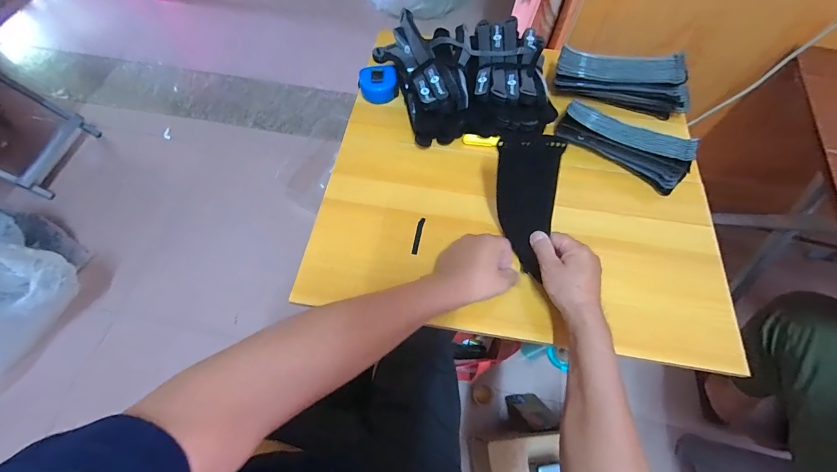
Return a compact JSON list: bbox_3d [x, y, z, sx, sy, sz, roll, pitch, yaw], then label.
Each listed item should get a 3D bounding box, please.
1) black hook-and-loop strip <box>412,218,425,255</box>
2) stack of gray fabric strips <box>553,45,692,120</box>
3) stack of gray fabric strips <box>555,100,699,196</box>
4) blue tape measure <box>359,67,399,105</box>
[{"bbox_3d":[0.000,-0.001,0.525,0.008,0.004,0.060,11,64,5],"label":"black hook-and-loop strip"},{"bbox_3d":[0.362,-0.279,0.624,0.232,0.078,0.076,14,65,7],"label":"stack of gray fabric strips"},{"bbox_3d":[0.334,-0.155,0.577,0.210,0.048,0.083,28,67,13],"label":"stack of gray fabric strips"},{"bbox_3d":[-0.072,-0.276,0.643,0.069,0.030,0.062,-4,64,-2],"label":"blue tape measure"}]

